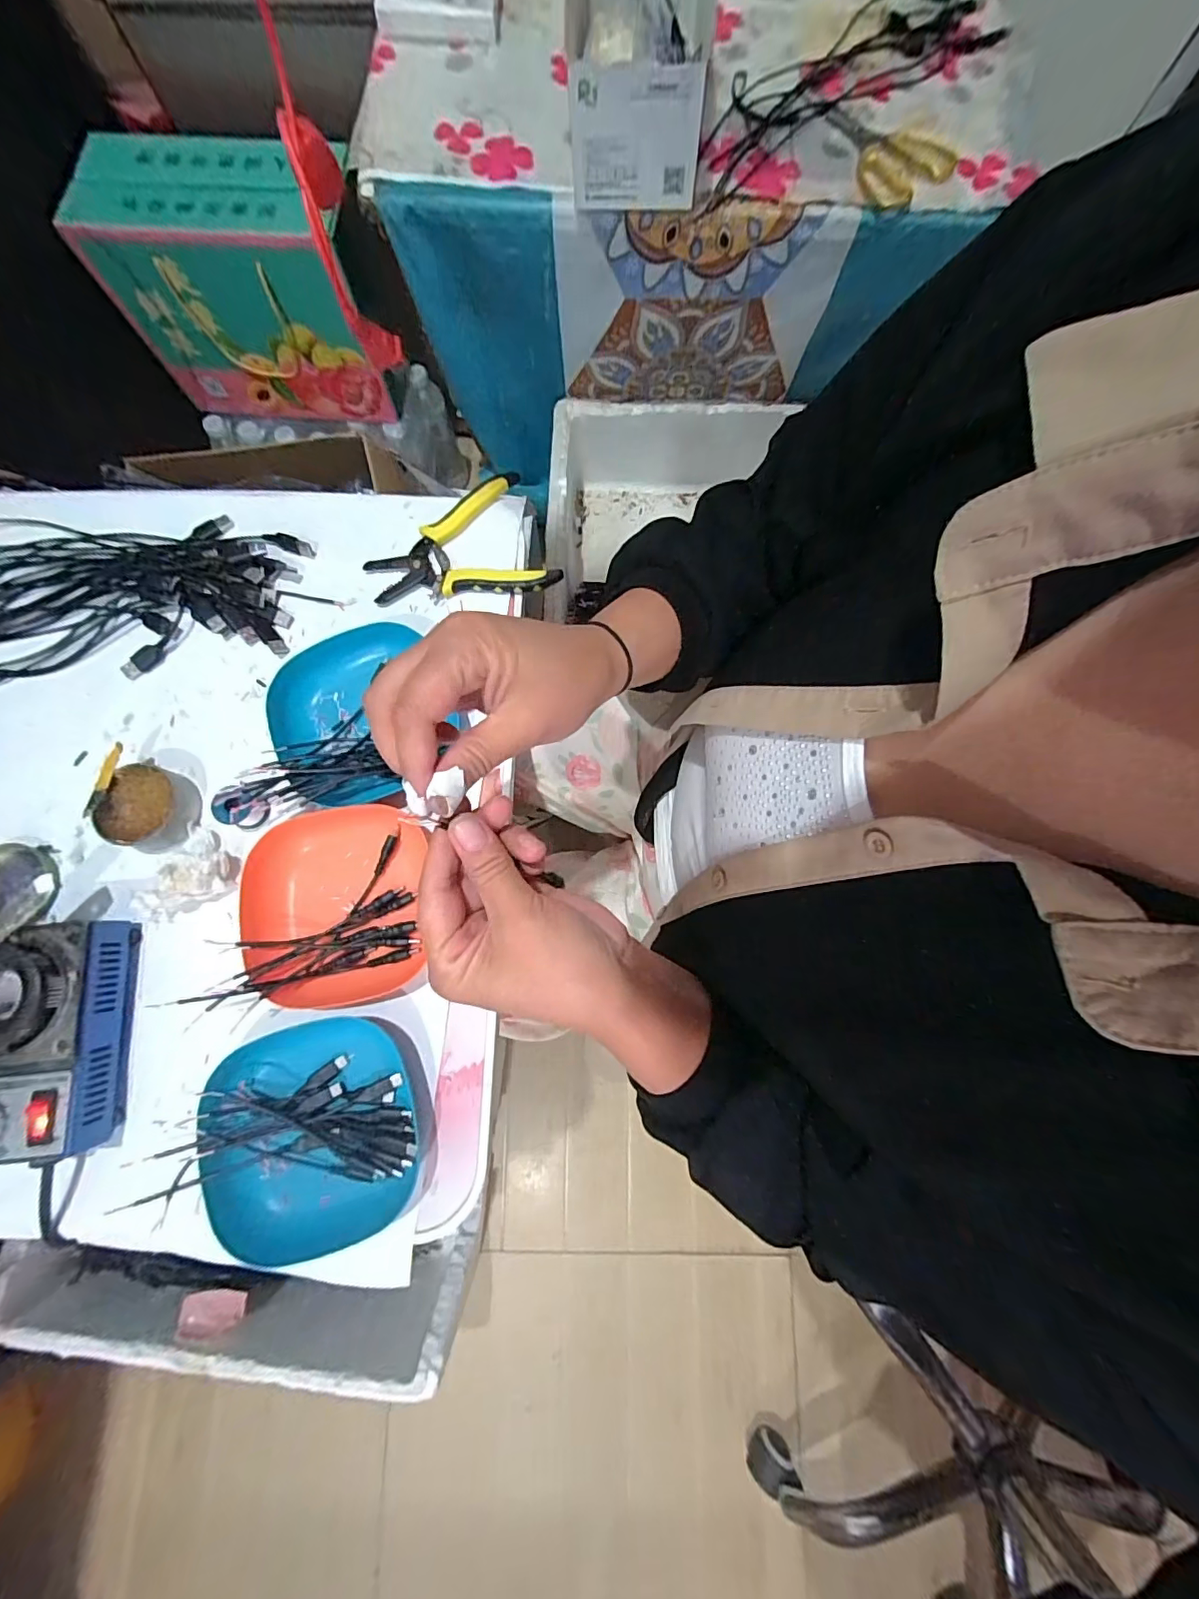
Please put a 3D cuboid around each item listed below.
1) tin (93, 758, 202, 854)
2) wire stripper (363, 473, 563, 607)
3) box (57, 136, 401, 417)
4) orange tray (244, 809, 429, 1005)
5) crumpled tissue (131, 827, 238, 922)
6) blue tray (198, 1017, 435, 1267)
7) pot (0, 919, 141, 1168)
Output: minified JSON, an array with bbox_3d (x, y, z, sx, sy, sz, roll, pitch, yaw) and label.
[{"bbox_3d":[-0.353,0.007,0.415,0.061,0.027,0.064,0,78,-1],"label":"tin"},{"bbox_3d":[-0.123,-0.213,0.467,0.157,0.023,0.120,-27,79,-7],"label":"wire stripper"},{"bbox_3d":[-0.489,-0.717,0.752,0.329,0.250,0.145,4,78,0],"label":"box"},{"bbox_3d":[-0.201,0.080,0.399,0.128,0.034,0.137,-4,78,-2],"label":"orange tray"},{"bbox_3d":[-0.313,0.062,0.404,0.052,0.027,0.073,17,78,3],"label":"crumpled tissue"},{"bbox_3d":[-0.194,0.227,0.362,0.139,0.030,0.134,-9,78,-3],"label":"blue tray"},{"bbox_3d":[-0.392,0.165,0.364,0.096,0.060,0.153,-7,78,-3],"label":"pot"}]

